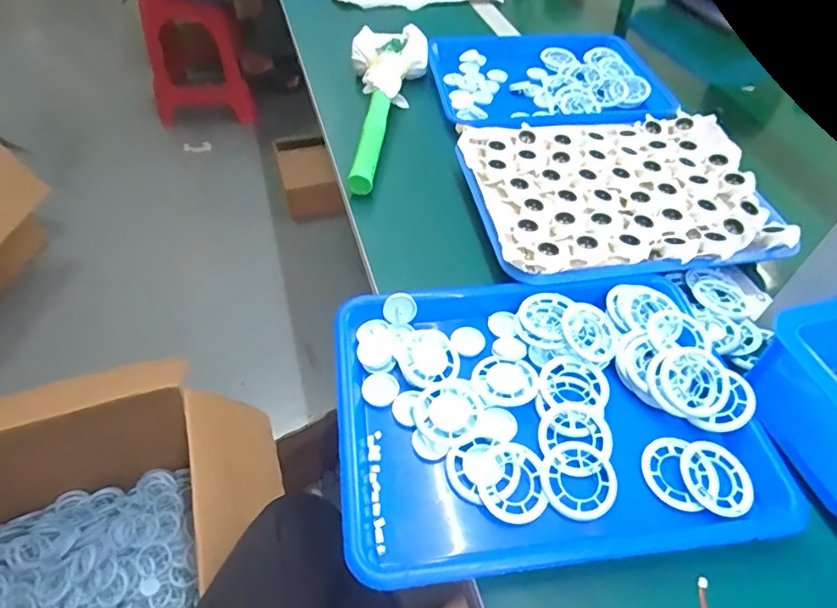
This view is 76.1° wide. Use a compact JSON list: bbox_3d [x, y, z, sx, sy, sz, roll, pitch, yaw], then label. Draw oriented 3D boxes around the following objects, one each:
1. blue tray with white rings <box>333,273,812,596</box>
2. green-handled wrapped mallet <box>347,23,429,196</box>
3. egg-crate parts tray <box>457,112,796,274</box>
[{"bbox_3d":[0.102,0.084,0.446,0.329,0.042,0.252,-6,50,-7],"label":"blue tray with white rings"},{"bbox_3d":[-0.047,-0.272,0.726,0.112,0.059,0.325,2,50,-1],"label":"green-handled wrapped mallet"},{"bbox_3d":[0.232,-0.139,0.616,0.327,0.035,0.245,-6,50,-8],"label":"egg-crate parts tray"}]

